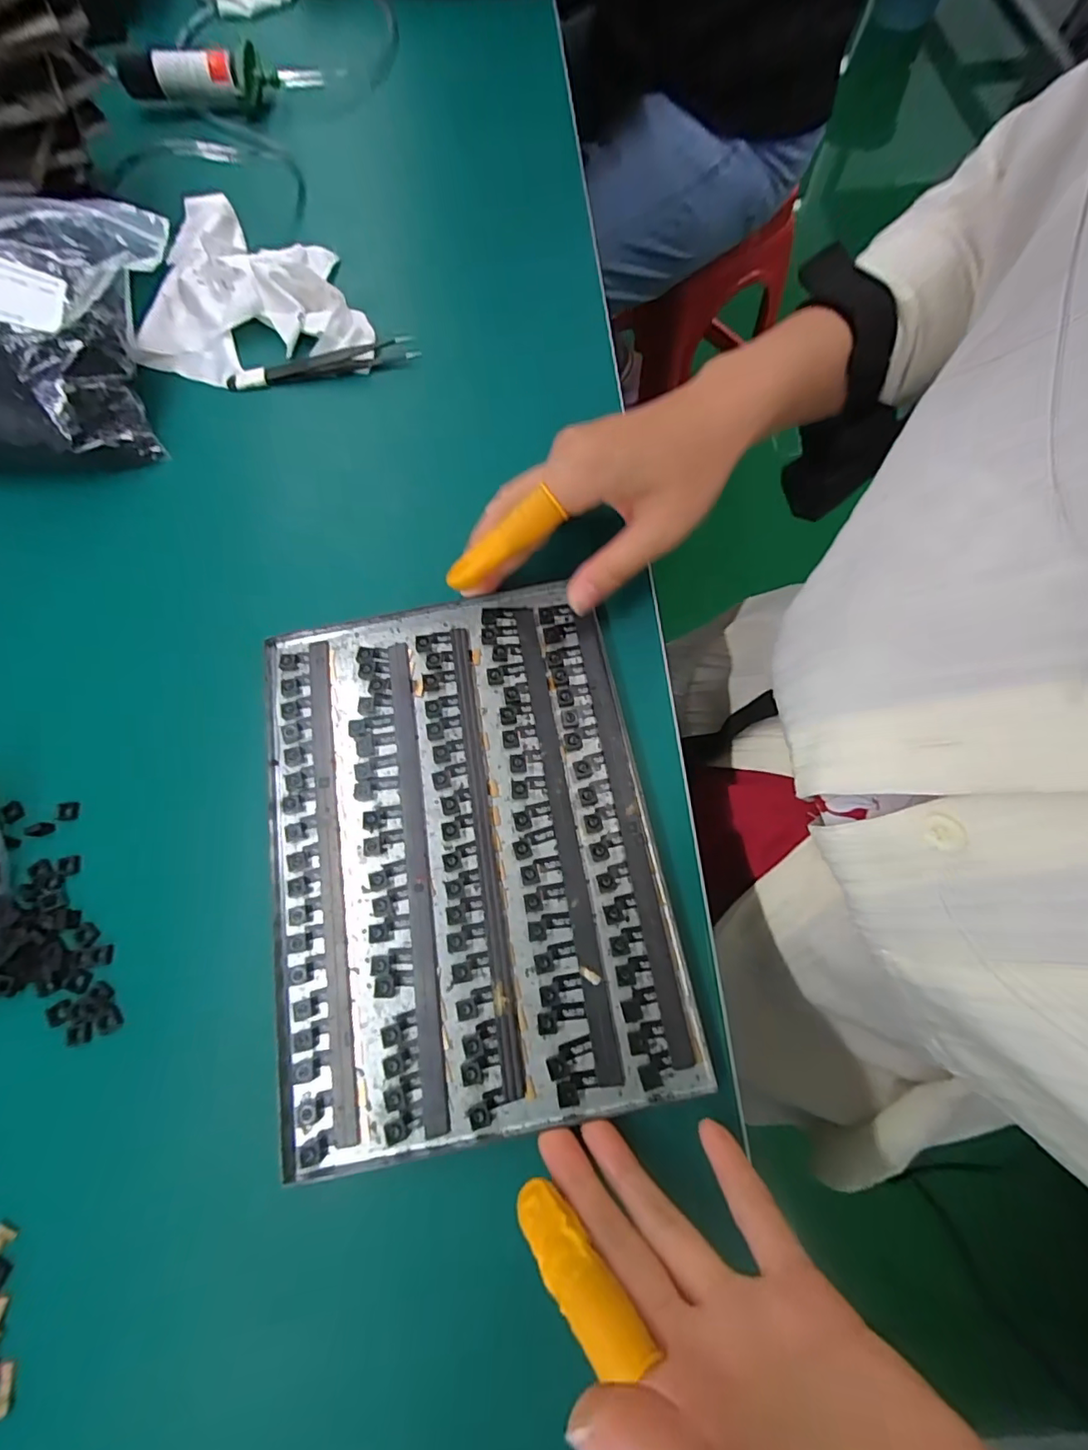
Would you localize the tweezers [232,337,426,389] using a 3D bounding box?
[{"bbox_3d":[-0.146,-0.237,0.350,0.126,0.018,0.009,-8,73,-1],"label":"tweezers"}]

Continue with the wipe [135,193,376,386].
[{"bbox_3d":[-0.218,-0.308,0.362,0.140,0.024,0.209,-27,75,-7],"label":"wipe"}]

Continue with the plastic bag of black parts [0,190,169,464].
[{"bbox_3d":[-0.304,-0.239,0.319,0.126,0.070,0.148,-2,73,0],"label":"plastic bag of black parts"}]

